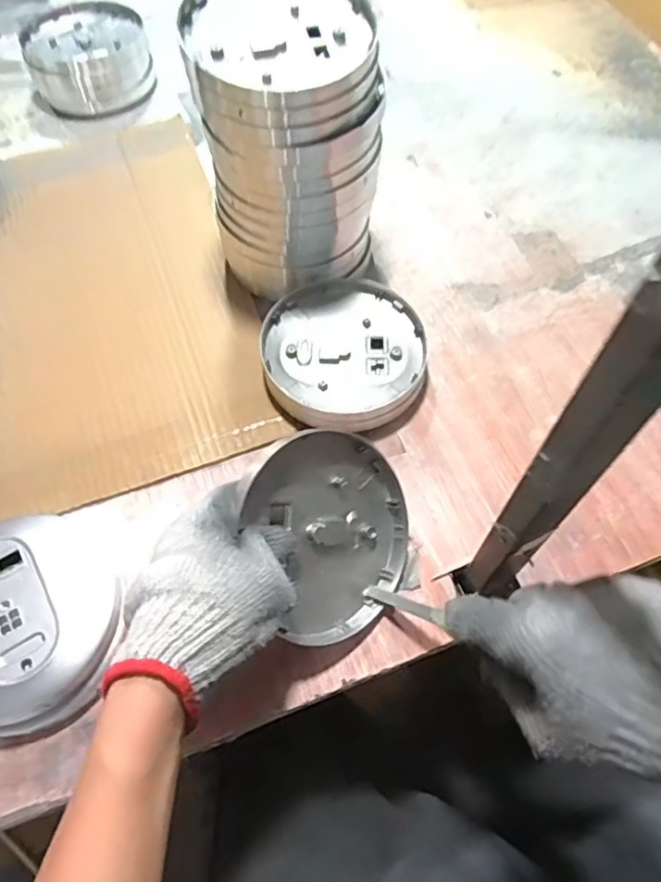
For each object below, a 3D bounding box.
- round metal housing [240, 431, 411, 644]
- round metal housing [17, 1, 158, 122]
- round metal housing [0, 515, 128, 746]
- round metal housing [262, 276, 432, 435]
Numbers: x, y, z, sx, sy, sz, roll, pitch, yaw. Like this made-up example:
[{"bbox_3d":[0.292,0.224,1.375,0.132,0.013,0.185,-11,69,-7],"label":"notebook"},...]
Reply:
[{"bbox_3d":[0.000,0.060,0.416,0.114,0.021,0.127,-36,106,-28],"label":"round metal housing"},{"bbox_3d":[-0.281,-0.450,0.711,0.132,0.058,0.133,0,61,0],"label":"round metal housing"},{"bbox_3d":[-0.209,0.120,0.412,0.130,0.036,0.142,0,61,0],"label":"round metal housing"},{"bbox_3d":[0.011,-0.075,0.523,0.132,0.030,0.131,0,61,0],"label":"round metal housing"}]

